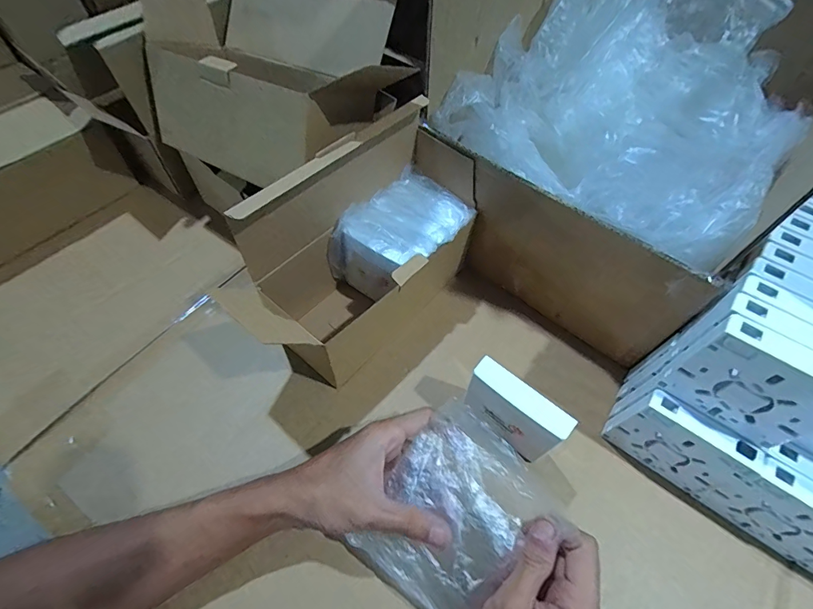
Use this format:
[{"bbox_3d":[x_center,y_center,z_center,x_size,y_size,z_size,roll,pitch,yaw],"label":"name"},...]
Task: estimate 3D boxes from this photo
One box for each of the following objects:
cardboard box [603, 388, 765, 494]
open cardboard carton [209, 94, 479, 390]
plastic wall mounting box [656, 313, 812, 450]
[{"bbox_3d":[0.229,0.120,0.355,0.089,0.088,0.022,34,63,18],"label":"cardboard box"},{"bbox_3d":[-0.023,-0.062,0.397,0.096,0.181,0.237,38,64,20],"label":"open cardboard carton"},{"bbox_3d":[0.244,0.058,0.293,0.086,0.088,0.024,33,62,17],"label":"plastic wall mounting box"}]

